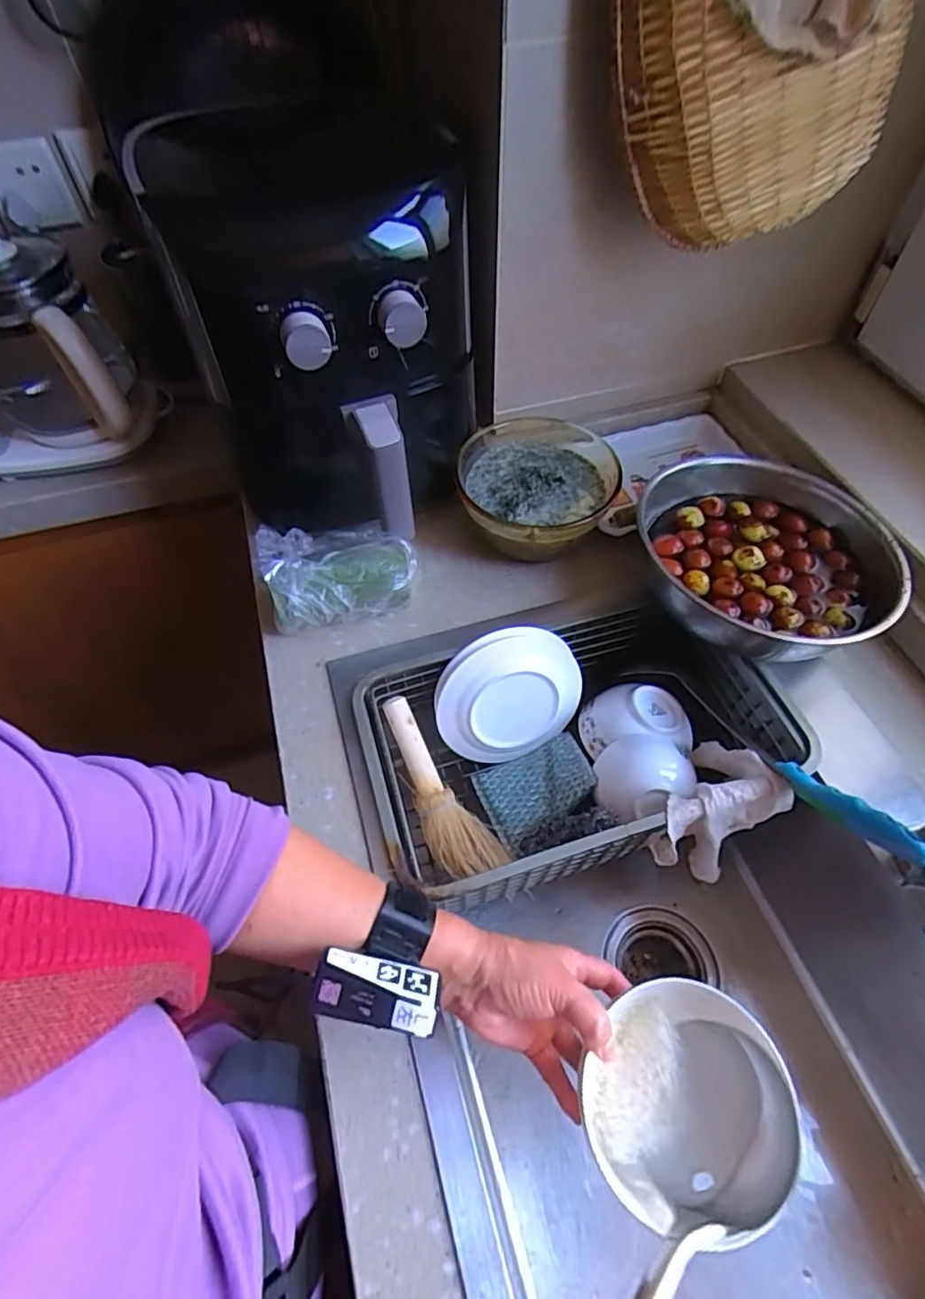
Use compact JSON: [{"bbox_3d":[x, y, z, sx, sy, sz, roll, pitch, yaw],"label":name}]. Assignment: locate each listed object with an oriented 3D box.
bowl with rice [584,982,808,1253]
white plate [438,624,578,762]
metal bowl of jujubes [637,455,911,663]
[{"bbox_3d":[0.131,0.267,0.358,0.102,0.060,0.119,5,56,5],"label":"bowl with rice"},{"bbox_3d":[0.048,0.051,0.596,0.145,0.145,0.023,-18,31,-2],"label":"white plate"},{"bbox_3d":[0.285,-0.091,0.582,0.225,0.071,0.217,-1,55,1],"label":"metal bowl of jujubes"}]

